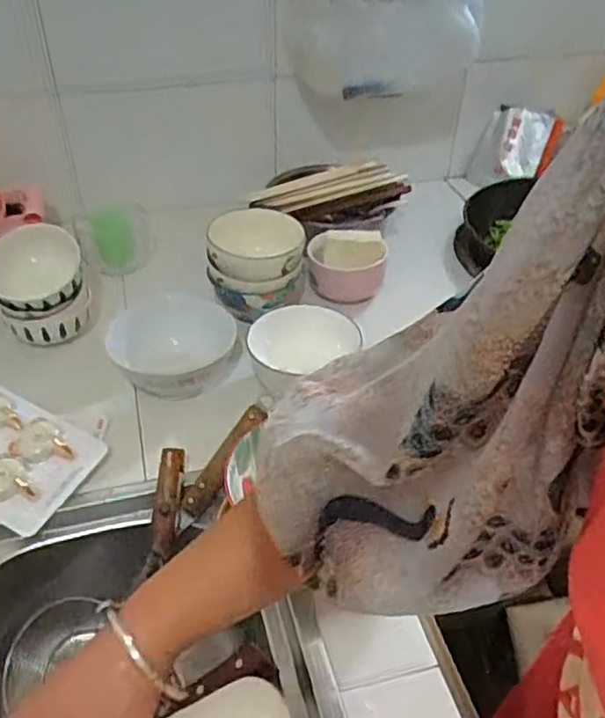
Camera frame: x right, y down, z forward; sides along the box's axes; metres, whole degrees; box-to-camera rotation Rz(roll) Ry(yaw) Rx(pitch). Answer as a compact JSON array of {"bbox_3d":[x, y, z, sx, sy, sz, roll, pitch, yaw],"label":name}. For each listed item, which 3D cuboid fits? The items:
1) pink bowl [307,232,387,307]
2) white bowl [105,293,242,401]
[{"bbox_3d":[0.063,-0.130,0.935,0.106,0.075,0.082,6,41,6],"label":"pink bowl"},{"bbox_3d":[-0.141,-0.006,0.785,0.134,0.075,0.137,1,41,-1],"label":"white bowl"}]

